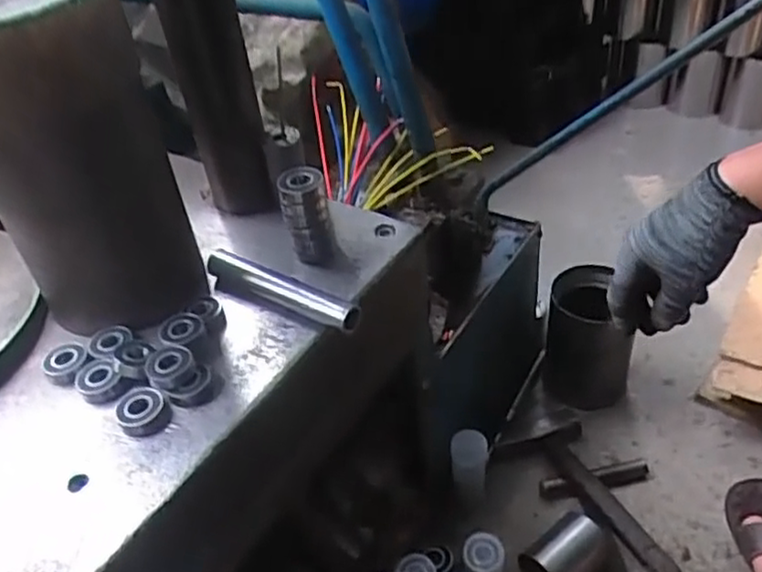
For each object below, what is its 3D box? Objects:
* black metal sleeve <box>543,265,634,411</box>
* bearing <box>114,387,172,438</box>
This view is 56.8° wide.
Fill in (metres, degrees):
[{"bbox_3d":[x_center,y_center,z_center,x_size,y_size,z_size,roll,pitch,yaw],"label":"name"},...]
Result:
[{"bbox_3d":[0.295,0.080,0.995,0.109,0.187,0.130,11,43,20],"label":"black metal sleeve"},{"bbox_3d":[-0.168,0.088,0.496,0.034,0.012,0.037,-4,40,4],"label":"bearing"}]

